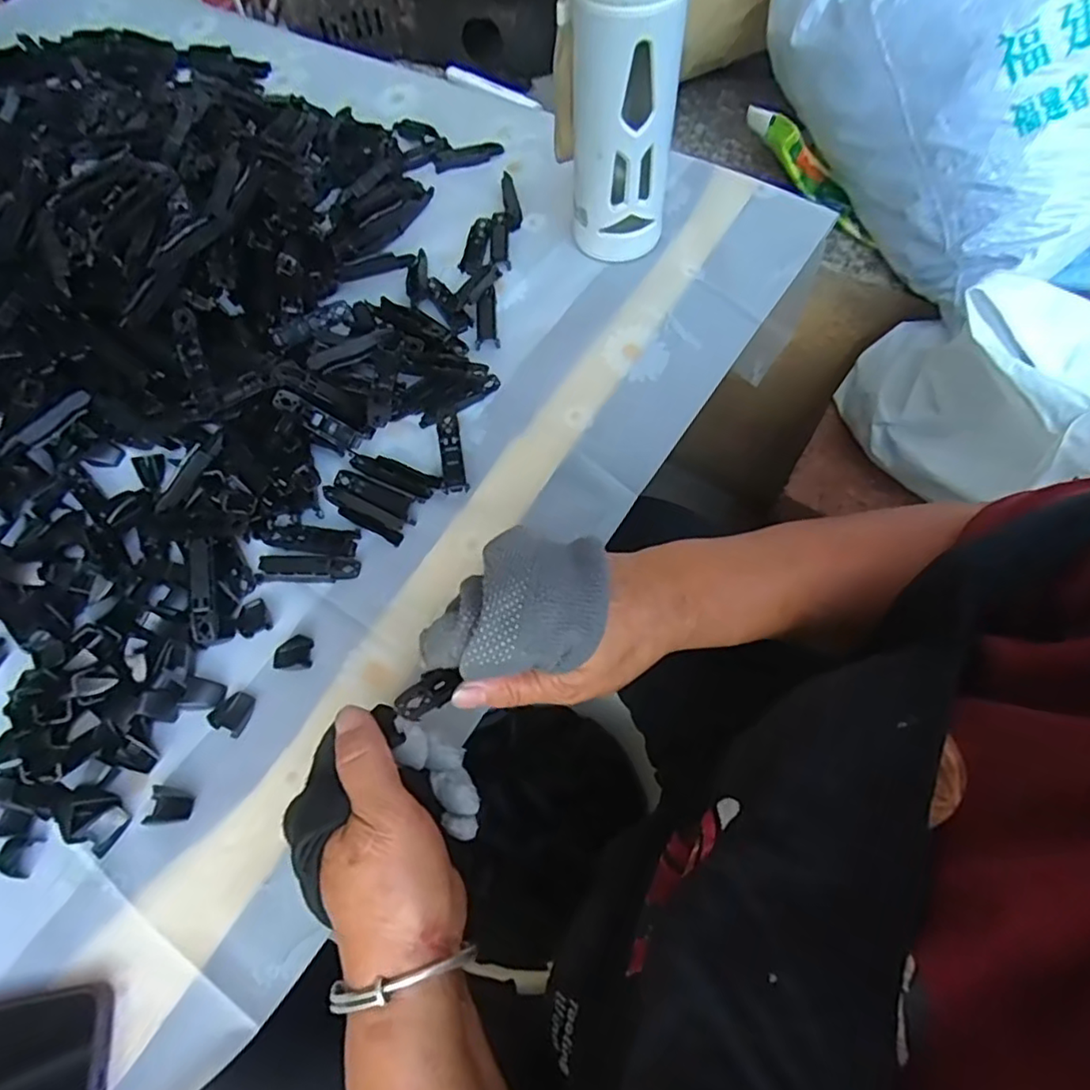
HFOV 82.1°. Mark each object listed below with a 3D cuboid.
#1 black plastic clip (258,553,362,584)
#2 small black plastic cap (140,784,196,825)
[{"bbox_3d":[-0.150,0.015,0.398,0.062,0.006,0.019,0,62,1],"label":"black plastic clip"},{"bbox_3d":[-0.203,0.141,0.340,0.023,0.006,0.019,0,62,1],"label":"small black plastic cap"}]

